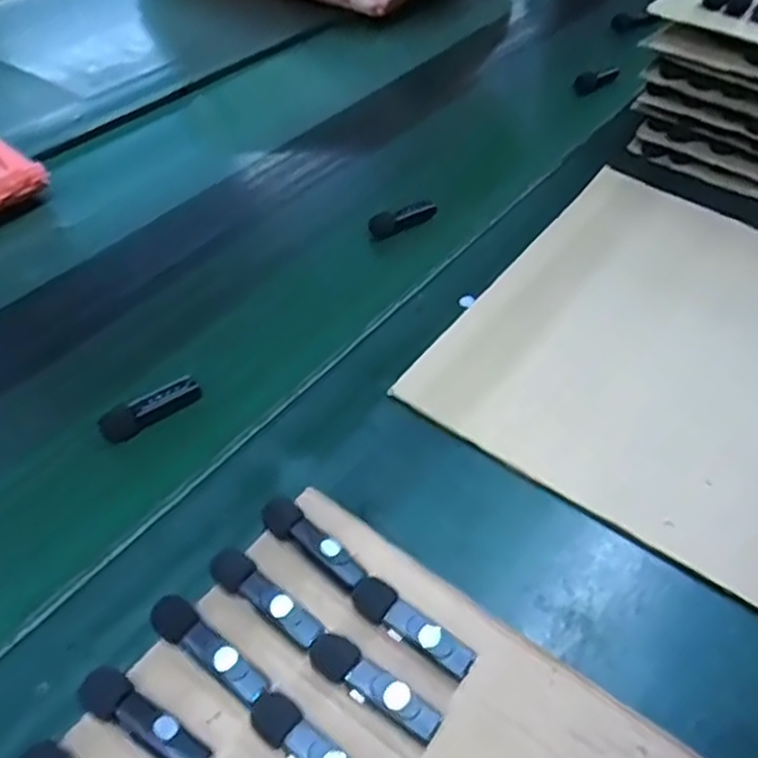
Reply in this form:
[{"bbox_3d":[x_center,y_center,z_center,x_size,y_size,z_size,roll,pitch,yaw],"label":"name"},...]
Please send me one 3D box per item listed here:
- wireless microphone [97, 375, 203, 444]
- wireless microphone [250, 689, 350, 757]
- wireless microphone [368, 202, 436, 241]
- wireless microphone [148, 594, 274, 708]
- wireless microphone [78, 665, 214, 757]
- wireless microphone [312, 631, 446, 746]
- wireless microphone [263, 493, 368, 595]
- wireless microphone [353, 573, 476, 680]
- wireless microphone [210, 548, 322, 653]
[{"bbox_3d":[-0.149,0.019,0.471,0.066,0.018,0.015,-29,57,-27],"label":"wireless microphone"},{"bbox_3d":[-0.028,0.160,0.306,0.065,0.018,0.018,34,54,23],"label":"wireless microphone"},{"bbox_3d":[0.021,-0.139,0.627,0.062,0.023,0.020,-25,51,-23],"label":"wireless microphone"},{"bbox_3d":[-0.078,0.126,0.332,0.063,0.019,0.017,31,53,21],"label":"wireless microphone"},{"bbox_3d":[-0.101,0.149,0.310,0.065,0.018,0.018,26,51,18],"label":"wireless microphone"},{"bbox_3d":[-0.002,0.140,0.325,0.066,0.018,0.017,30,53,20],"label":"wireless microphone"},{"bbox_3d":[-0.033,0.085,0.372,0.064,0.017,0.019,32,53,22],"label":"wireless microphone"},{"bbox_3d":[0.015,0.119,0.344,0.064,0.019,0.017,33,54,22],"label":"wireless microphone"},{"bbox_3d":[-0.055,0.108,0.351,0.064,0.016,0.017,31,53,21],"label":"wireless microphone"}]

